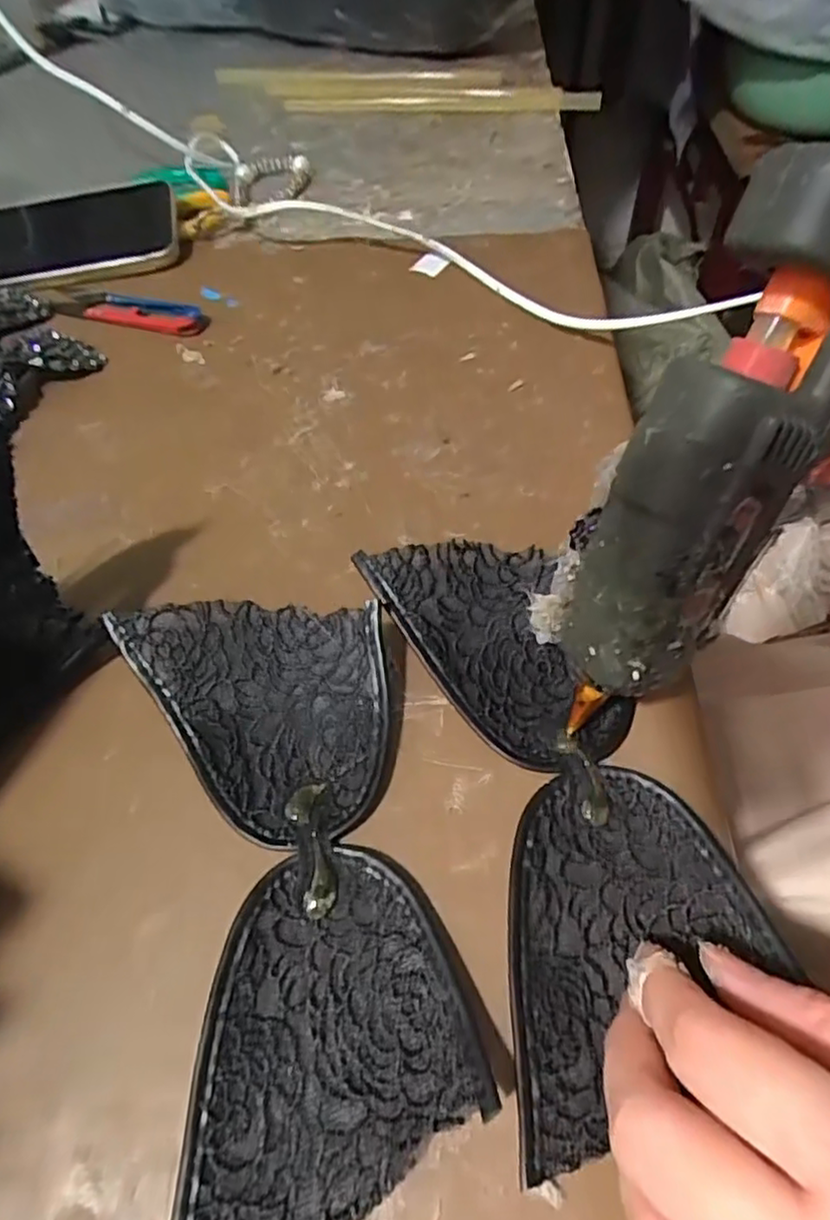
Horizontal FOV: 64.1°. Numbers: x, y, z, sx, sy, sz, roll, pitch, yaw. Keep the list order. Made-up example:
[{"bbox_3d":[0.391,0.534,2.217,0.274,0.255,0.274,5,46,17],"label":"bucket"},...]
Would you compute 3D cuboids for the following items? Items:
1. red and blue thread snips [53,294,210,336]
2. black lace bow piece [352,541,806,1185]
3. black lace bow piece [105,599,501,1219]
[{"bbox_3d":[-0.182,-0.192,0.422,0.108,0.007,0.028,17,59,14],"label":"red and blue thread snips"},{"bbox_3d":[0.048,0.055,0.232,0.086,0.028,0.198,-16,62,-7],"label":"black lace bow piece"},{"bbox_3d":[-0.042,0.080,0.220,0.091,0.028,0.192,-14,57,-6],"label":"black lace bow piece"}]

